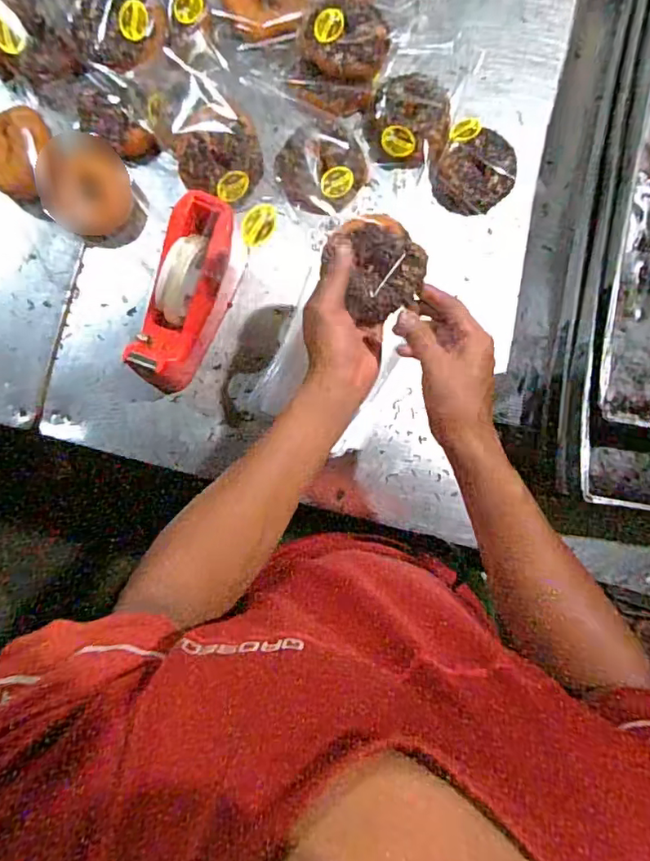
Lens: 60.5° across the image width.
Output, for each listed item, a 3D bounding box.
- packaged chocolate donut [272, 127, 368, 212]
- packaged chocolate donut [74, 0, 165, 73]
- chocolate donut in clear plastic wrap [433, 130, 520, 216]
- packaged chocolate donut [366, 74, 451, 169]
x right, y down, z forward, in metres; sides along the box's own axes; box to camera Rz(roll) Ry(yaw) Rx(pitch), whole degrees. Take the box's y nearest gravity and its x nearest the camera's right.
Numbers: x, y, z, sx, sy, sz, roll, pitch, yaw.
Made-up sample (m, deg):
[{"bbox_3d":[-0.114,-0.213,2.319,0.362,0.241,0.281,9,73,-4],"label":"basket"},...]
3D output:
[{"bbox_3d":[0.000,-0.310,0.656,0.095,0.027,0.103,0,88,-5],"label":"packaged chocolate donut"},{"bbox_3d":[-0.227,-0.451,0.616,0.089,0.035,0.092,0,88,-5],"label":"packaged chocolate donut"},{"bbox_3d":[0.187,-0.310,0.675,0.103,0.036,0.082,-28,91,-5],"label":"chocolate donut in clear plastic wrap"},{"bbox_3d":[0.098,-0.360,0.653,0.095,0.031,0.095,4,115,10],"label":"packaged chocolate donut"}]

